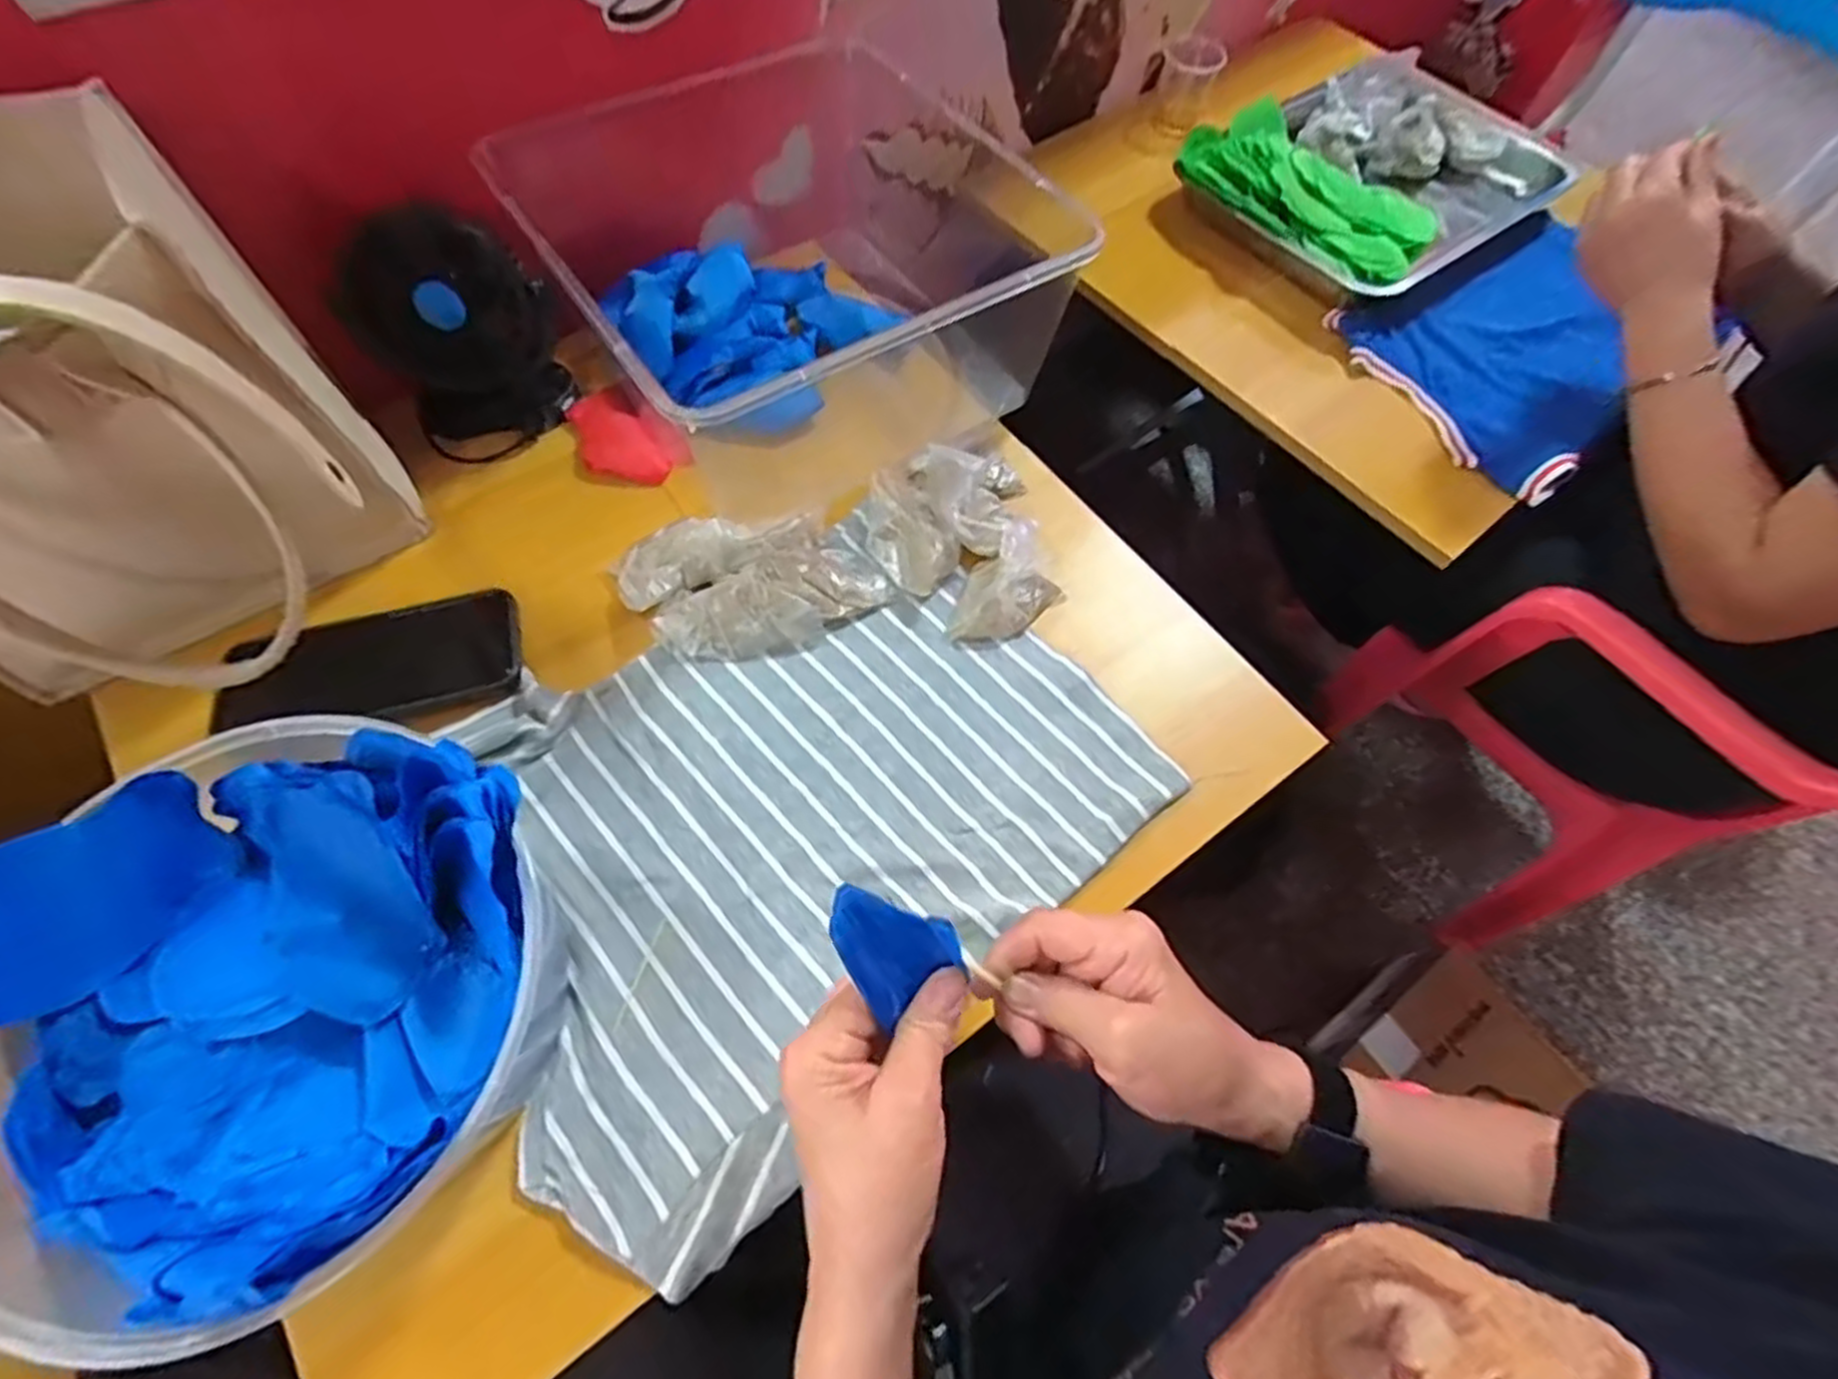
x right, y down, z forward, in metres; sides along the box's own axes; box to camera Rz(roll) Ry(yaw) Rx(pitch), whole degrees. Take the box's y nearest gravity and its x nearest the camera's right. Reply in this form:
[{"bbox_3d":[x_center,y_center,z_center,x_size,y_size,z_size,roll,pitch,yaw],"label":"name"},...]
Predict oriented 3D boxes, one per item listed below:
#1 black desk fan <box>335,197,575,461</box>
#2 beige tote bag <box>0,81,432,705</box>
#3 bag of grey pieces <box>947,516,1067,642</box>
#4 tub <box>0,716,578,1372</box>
[{"bbox_3d":[-0.304,-0.236,0.516,0.114,0.137,0.068,-28,68,-17],"label":"black desk fan"},{"bbox_3d":[-0.415,-0.111,0.384,0.219,0.217,0.221,-25,67,-15],"label":"beige tote bag"},{"bbox_3d":[0.054,-0.068,0.500,0.085,0.039,0.056,-33,69,-18],"label":"bag of grey pieces"},{"bbox_3d":[-0.263,0.133,0.336,0.210,0.117,0.215,1,63,-3],"label":"tub"}]

